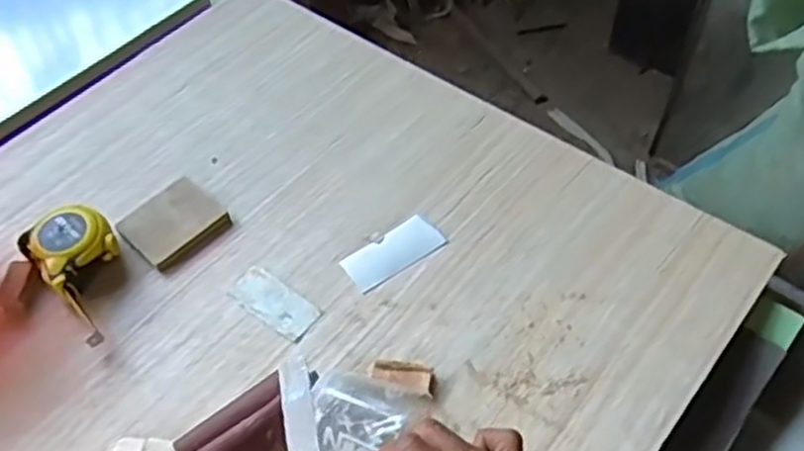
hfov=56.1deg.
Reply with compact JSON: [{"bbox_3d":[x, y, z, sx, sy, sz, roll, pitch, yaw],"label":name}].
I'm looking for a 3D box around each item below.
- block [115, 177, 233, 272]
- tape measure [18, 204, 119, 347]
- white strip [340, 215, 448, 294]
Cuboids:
[{"bbox_3d":[-0.210,-0.006,0.691,0.074,0.011,0.081,37,61,27],"label":"block"},{"bbox_3d":[-0.269,0.035,0.648,0.068,0.039,0.122,-36,58,-24],"label":"tape measure"},{"bbox_3d":[-0.008,0.023,0.670,0.089,0.004,0.039,-31,62,-18],"label":"white strip"}]

